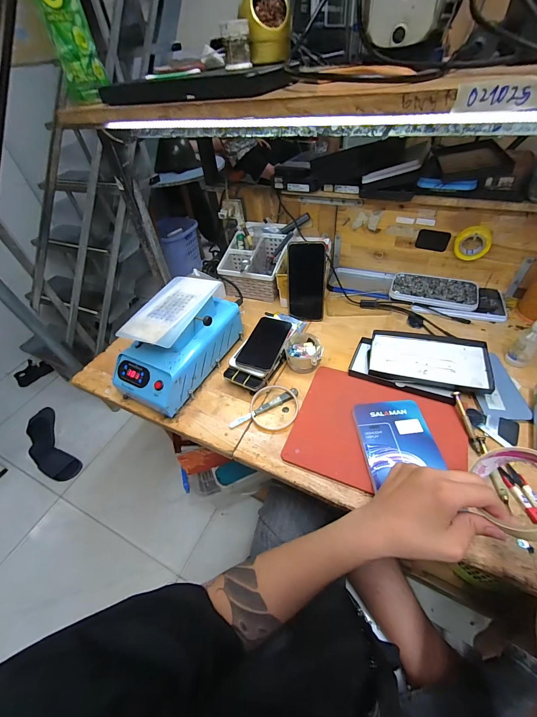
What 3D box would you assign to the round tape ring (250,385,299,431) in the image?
[{"bbox_3d":[0.011,0.086,0.509,0.082,0.011,0.081,-3,59,4],"label":"round tape ring"}]

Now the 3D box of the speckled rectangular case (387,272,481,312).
[{"bbox_3d":[0.375,-0.157,0.671,0.175,0.017,0.102,15,50,20],"label":"speckled rectangular case"}]

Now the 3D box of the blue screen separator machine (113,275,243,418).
[{"bbox_3d":[-0.168,-0.033,0.557,0.126,0.142,0.237,20,52,24],"label":"blue screen separator machine"}]

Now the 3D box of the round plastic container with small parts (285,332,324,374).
[{"bbox_3d":[0.067,-0.012,0.564,0.066,0.044,0.071,-4,46,4],"label":"round plastic container with small parts"}]

